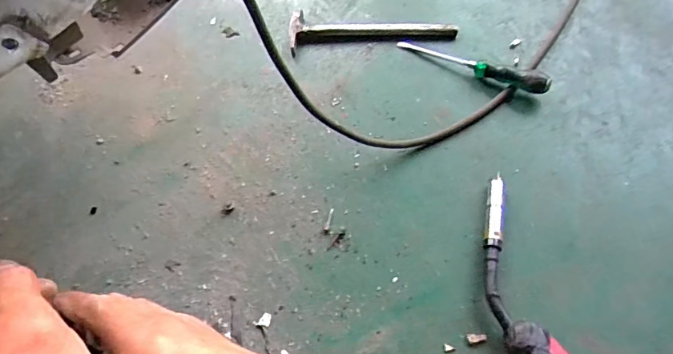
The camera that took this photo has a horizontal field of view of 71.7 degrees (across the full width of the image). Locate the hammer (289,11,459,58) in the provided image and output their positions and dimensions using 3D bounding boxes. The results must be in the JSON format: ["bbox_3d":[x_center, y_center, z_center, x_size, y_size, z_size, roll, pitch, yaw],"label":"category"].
[{"bbox_3d":[0.064,-0.268,0.849,0.297,0.022,0.089,0,57,5],"label":"hammer"}]

